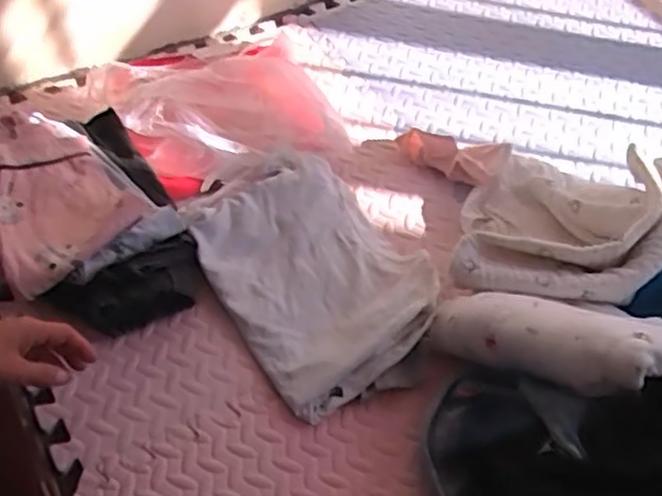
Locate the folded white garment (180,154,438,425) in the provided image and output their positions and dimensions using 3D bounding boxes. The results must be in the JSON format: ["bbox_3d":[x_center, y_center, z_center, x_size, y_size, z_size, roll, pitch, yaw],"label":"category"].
[{"bbox_3d":[-0.026,0.020,0.820,0.220,0.047,0.324,-26,59,-23],"label":"folded white garment"}]

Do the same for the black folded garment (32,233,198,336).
[{"bbox_3d":[-0.221,0.050,0.773,0.168,0.067,0.082,-24,59,-22],"label":"black folded garment"}]

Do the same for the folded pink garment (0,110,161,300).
[{"bbox_3d":[-0.324,-0.078,0.810,0.187,0.053,0.237,-26,67,-38],"label":"folded pink garment"}]

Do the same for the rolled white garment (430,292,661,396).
[{"bbox_3d":[0.247,0.091,0.697,0.250,0.073,0.100,4,49,29],"label":"rolled white garment"}]

